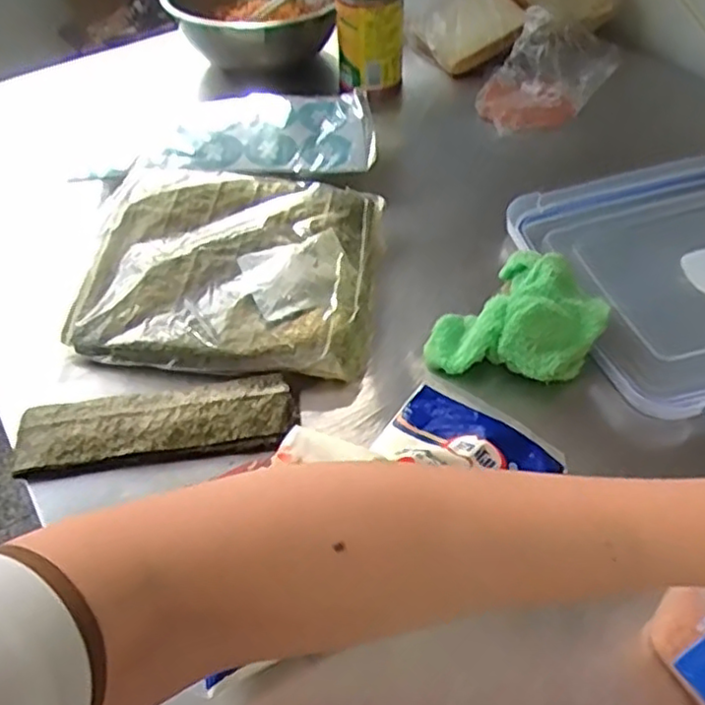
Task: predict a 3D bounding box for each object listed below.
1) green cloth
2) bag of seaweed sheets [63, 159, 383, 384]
[{"bbox_3d":[0.124,-0.024,0.504,0.100,0.043,0.125,36,60,28],"label":"green cloth"},{"bbox_3d":[-0.099,-0.079,0.560,0.228,0.028,0.215,3,50,5],"label":"bag of seaweed sheets"}]

